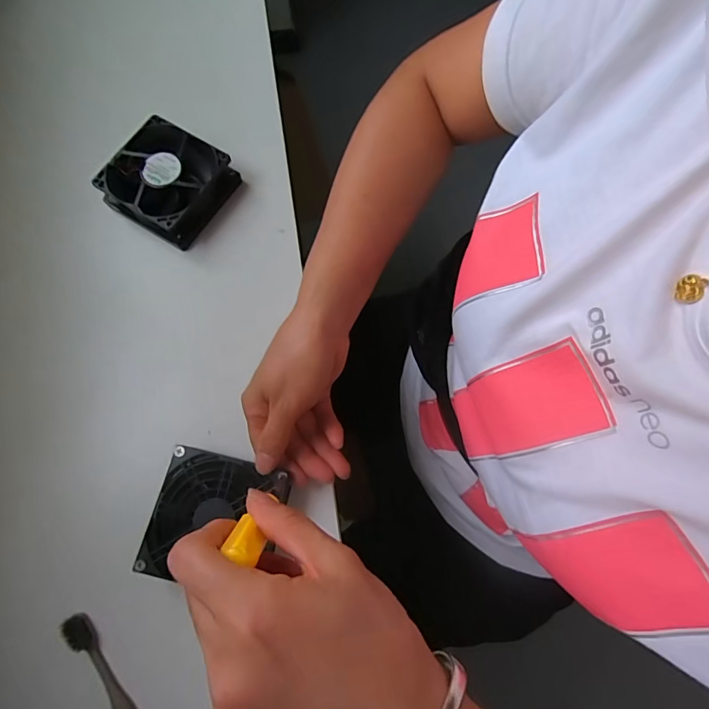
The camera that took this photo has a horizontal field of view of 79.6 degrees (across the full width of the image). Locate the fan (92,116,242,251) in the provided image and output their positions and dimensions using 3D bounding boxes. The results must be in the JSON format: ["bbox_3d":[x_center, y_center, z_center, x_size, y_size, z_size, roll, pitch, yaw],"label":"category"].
[{"bbox_3d":[-0.175,-0.162,0.401,0.099,0.034,0.098,33,77,9],"label":"fan"}]

